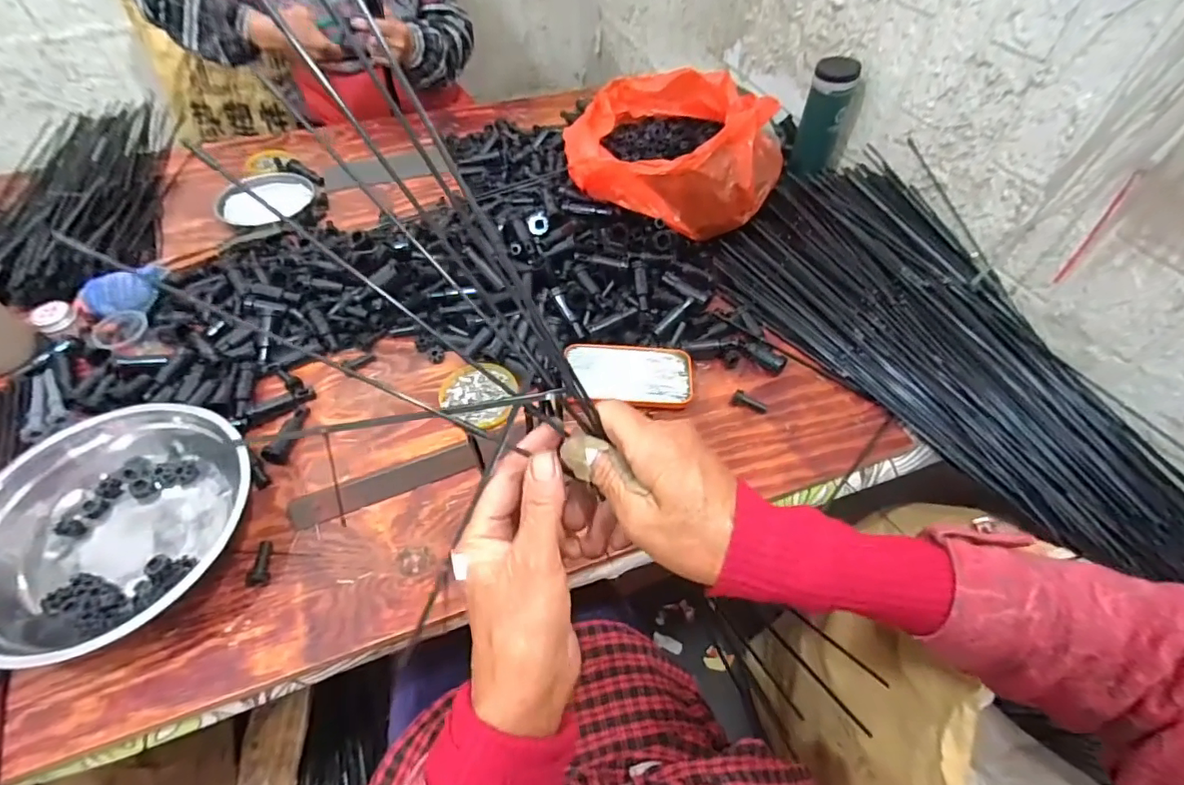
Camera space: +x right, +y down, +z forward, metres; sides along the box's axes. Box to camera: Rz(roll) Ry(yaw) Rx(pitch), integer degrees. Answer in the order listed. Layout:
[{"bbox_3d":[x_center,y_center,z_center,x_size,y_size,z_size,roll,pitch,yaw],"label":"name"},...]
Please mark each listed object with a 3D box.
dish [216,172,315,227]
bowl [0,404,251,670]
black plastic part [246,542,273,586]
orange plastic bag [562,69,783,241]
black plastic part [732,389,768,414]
[{"bbox_3d":[-0.503,-0.293,0.809,0.142,0.032,0.113,8,52,4],"label":"dish"},{"bbox_3d":[-0.402,0.115,0.453,0.203,0.075,0.213,1,52,-1],"label":"bowl"},{"bbox_3d":[-0.293,0.149,0.470,0.018,0.008,0.041,-9,53,-9],"label":"black plastic part"},{"bbox_3d":[0.114,-0.333,0.735,0.284,0.117,0.265,15,53,9],"label":"orange plastic bag"},{"bbox_3d":[0.177,0.009,0.593,0.038,0.014,0.014,20,54,13],"label":"black plastic part"}]

